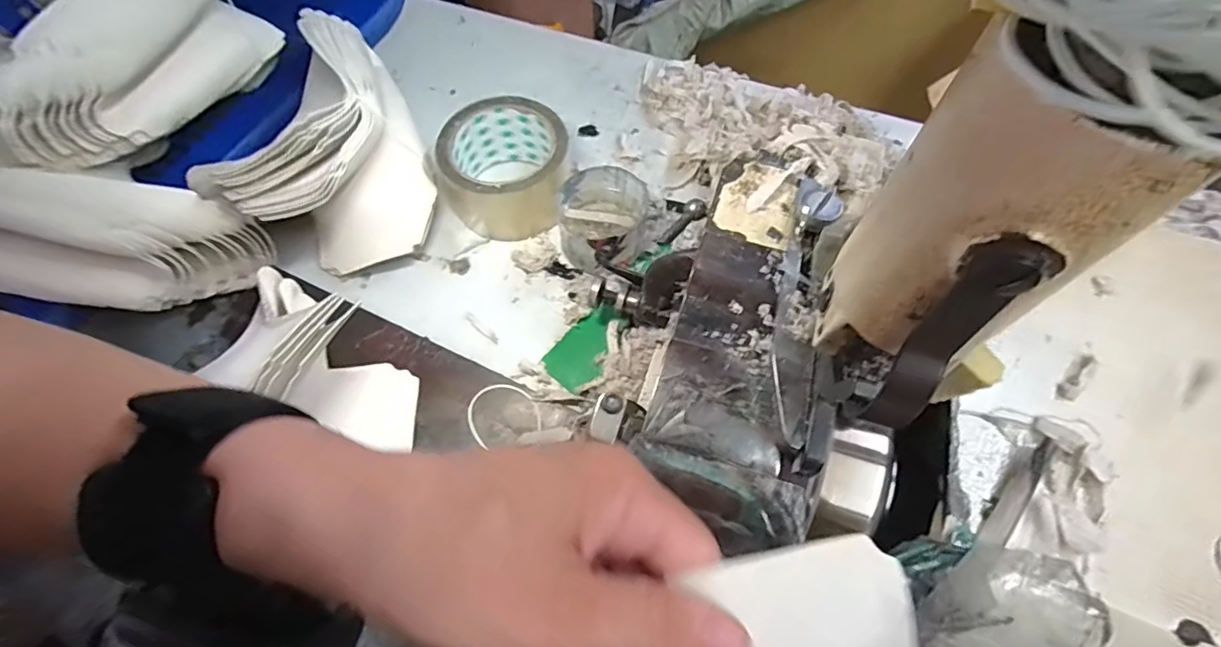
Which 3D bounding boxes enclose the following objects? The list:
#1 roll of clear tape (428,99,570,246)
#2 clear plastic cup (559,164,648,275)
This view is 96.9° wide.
[{"bbox_3d":[-0.084,-0.123,0.442,0.097,0.065,0.098,-1,63,0],"label":"roll of clear tape"},{"bbox_3d":[-0.006,-0.079,0.427,0.066,0.051,0.072,6,63,3],"label":"clear plastic cup"}]

